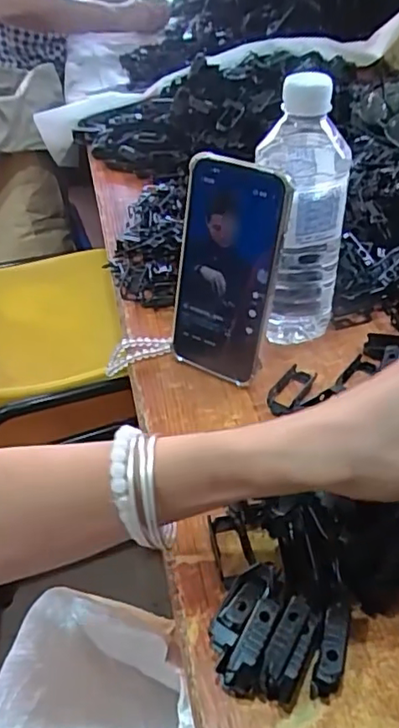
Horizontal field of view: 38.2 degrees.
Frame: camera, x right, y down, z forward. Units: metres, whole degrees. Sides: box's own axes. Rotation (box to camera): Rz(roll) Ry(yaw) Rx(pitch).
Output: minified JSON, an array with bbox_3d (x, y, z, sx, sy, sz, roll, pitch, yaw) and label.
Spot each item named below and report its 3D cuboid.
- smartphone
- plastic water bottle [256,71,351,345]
[{"bbox_3d":[0.018,-0.068,0.443,0.083,0.165,0.010,24,32,25],"label":"smartphone"},{"bbox_3d":[0.079,-0.107,0.452,0.066,0.210,0.073,5,43,10],"label":"plastic water bottle"}]

